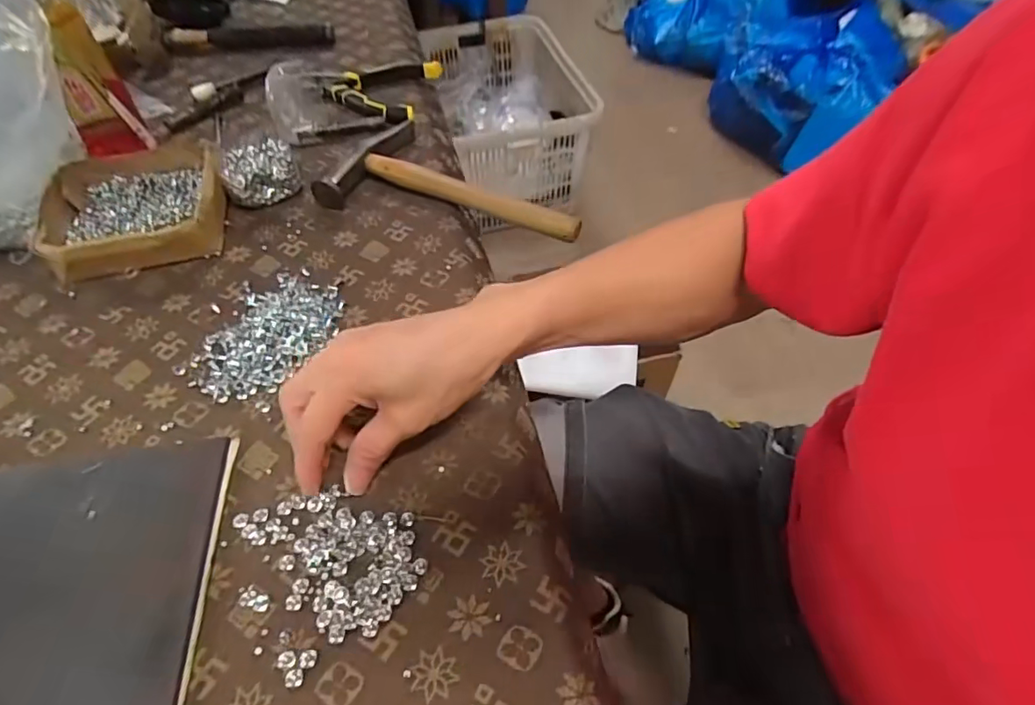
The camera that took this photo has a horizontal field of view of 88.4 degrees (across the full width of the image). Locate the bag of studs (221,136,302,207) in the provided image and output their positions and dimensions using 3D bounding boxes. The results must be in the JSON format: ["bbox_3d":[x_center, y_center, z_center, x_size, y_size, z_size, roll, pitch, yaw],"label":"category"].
[{"bbox_3d":[-0.247,-0.175,0.515,0.063,0.035,0.069,-18,55,-12],"label":"bag of studs"}]

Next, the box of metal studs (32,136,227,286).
[{"bbox_3d":[-0.341,-0.134,0.486,0.141,0.038,0.146,-11,54,-7],"label":"box of metal studs"}]

